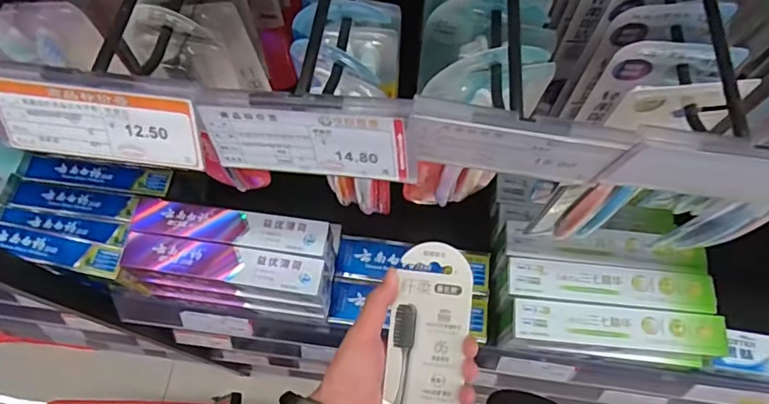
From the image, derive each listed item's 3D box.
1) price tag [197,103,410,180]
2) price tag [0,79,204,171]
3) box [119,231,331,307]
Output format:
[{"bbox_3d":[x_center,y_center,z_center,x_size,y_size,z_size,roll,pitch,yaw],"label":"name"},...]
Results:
[{"bbox_3d":[-0.036,-0.026,0.247,0.093,0.039,0.004,6,50,11],"label":"price tag"},{"bbox_3d":[-0.135,-0.036,0.251,0.094,0.038,0.004,6,37,2],"label":"price tag"},{"bbox_3d":[-0.170,0.073,0.577,0.214,0.045,0.040,8,67,4],"label":"box"}]

